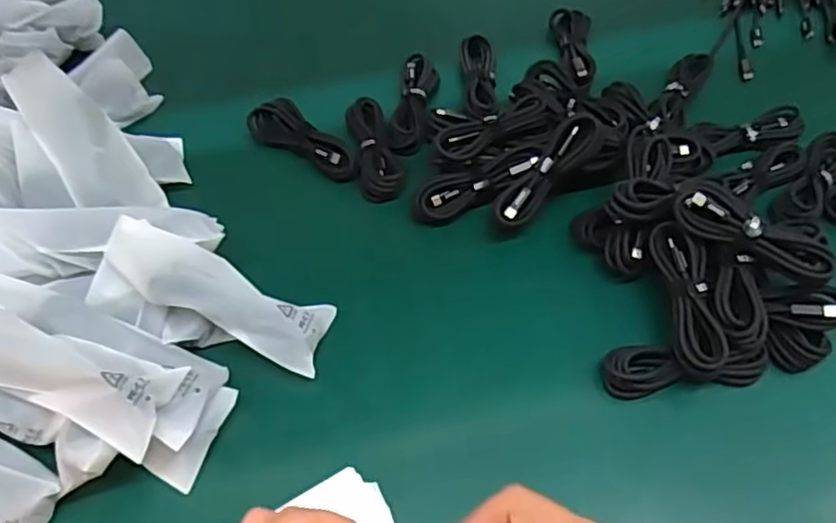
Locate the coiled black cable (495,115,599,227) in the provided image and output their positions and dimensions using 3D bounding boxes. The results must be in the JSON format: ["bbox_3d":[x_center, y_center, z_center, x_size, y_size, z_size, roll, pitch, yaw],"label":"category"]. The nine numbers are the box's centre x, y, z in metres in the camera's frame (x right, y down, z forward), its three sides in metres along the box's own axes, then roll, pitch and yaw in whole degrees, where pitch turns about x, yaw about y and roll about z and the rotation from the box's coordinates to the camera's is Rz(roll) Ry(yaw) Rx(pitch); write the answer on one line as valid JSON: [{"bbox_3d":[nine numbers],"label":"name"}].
[{"bbox_3d":[0.096,-0.069,0.483,0.025,0.013,0.100,40,87,22],"label":"coiled black cable"}]

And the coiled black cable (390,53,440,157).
[{"bbox_3d":[-0.003,-0.141,0.571,0.030,0.017,0.109,8,55,5],"label":"coiled black cable"}]

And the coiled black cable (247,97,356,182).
[{"bbox_3d":[-0.097,-0.104,0.548,0.115,0.027,0.035,31,60,19],"label":"coiled black cable"}]

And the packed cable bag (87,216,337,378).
[{"bbox_3d":[-0.133,0.024,0.423,0.150,0.035,0.053,25,58,-5],"label":"packed cable bag"}]

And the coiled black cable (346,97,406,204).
[{"bbox_3d":[-0.038,-0.096,0.539,0.036,0.016,0.103,-11,56,-9],"label":"coiled black cable"}]

